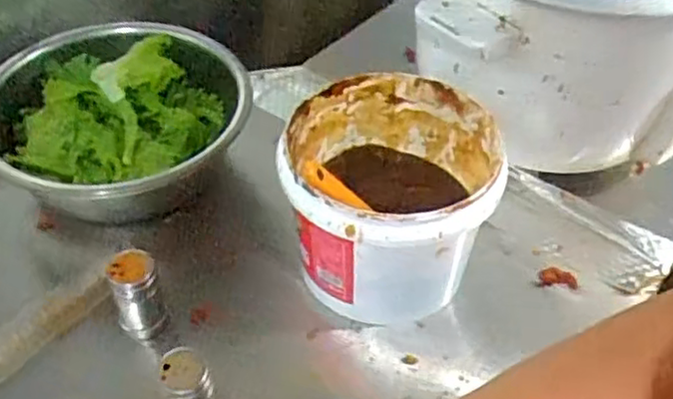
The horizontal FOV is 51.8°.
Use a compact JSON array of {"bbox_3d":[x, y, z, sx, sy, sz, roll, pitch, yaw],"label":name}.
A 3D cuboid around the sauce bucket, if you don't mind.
[{"bbox_3d":[0.045,0.001,0.629,0.175,0.147,0.181,1,45,-1],"label":"sauce bucket"}]

